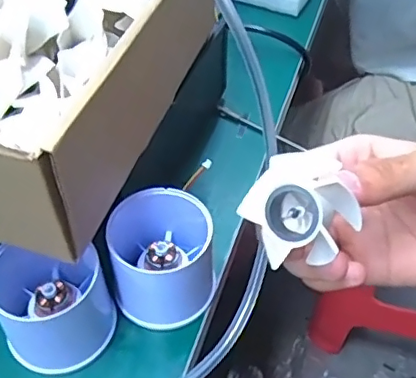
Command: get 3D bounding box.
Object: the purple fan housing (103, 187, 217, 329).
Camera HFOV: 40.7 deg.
[{"bbox_3d":[-0.026,0.033,0.294,0.058,0.053,0.061,-3,49,-4],"label":"purple fan housing"}]

